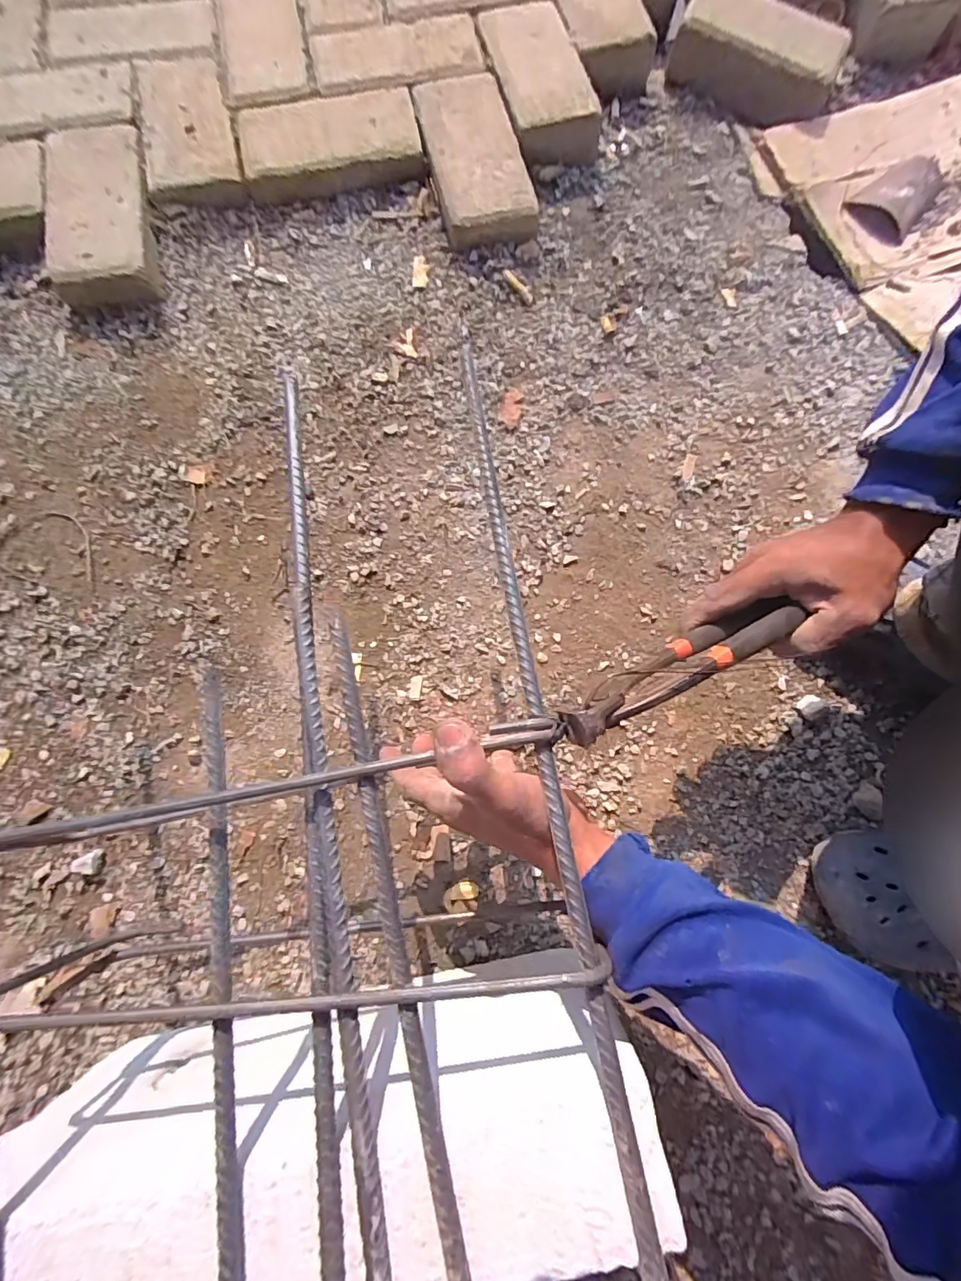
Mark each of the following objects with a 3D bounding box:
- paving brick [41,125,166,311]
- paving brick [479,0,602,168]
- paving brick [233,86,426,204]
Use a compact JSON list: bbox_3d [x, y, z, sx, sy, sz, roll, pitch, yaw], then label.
[{"bbox_3d":[-0.440,-0.489,0.579,0.121,0.057,0.210,-9,78,-2],"label":"paving brick"},{"bbox_3d":[0.073,-0.713,0.636,0.117,0.064,0.222,-18,79,-4],"label":"paving brick"},{"bbox_3d":[-0.179,-0.603,0.606,0.209,0.053,0.122,-11,78,-3],"label":"paving brick"}]

